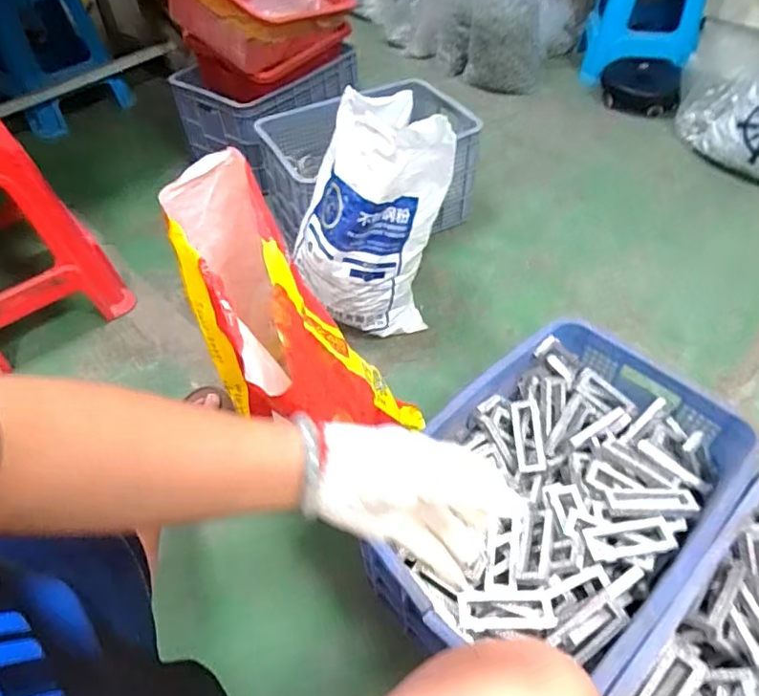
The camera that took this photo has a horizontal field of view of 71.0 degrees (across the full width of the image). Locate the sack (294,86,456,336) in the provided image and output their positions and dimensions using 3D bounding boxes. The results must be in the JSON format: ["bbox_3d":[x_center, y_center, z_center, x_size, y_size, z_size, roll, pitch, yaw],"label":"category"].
[{"bbox_3d":[-0.019,-0.285,1.175,0.310,0.488,0.295,-7,50,-4],"label":"sack"}]

